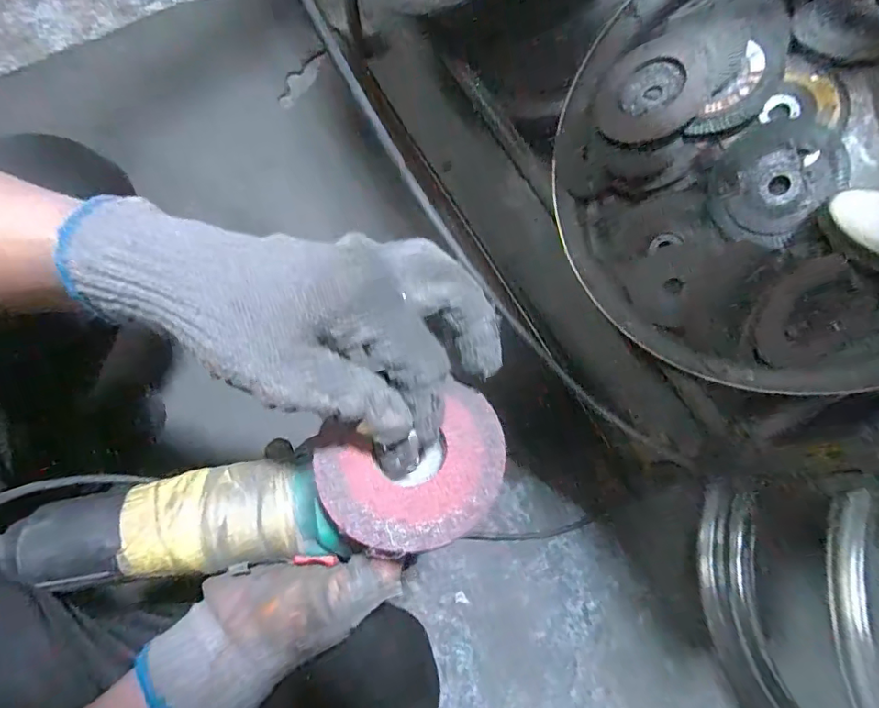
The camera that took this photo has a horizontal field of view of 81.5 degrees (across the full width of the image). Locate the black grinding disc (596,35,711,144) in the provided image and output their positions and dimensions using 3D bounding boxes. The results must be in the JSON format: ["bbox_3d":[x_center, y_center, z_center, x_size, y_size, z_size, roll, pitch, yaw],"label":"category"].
[{"bbox_3d":[0.176,-0.223,0.429,0.087,0.014,0.089,-8,74,28],"label":"black grinding disc"}]

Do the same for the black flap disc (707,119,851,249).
[{"bbox_3d":[0.262,-0.135,0.403,0.082,0.013,0.090,9,117,19],"label":"black flap disc"}]

